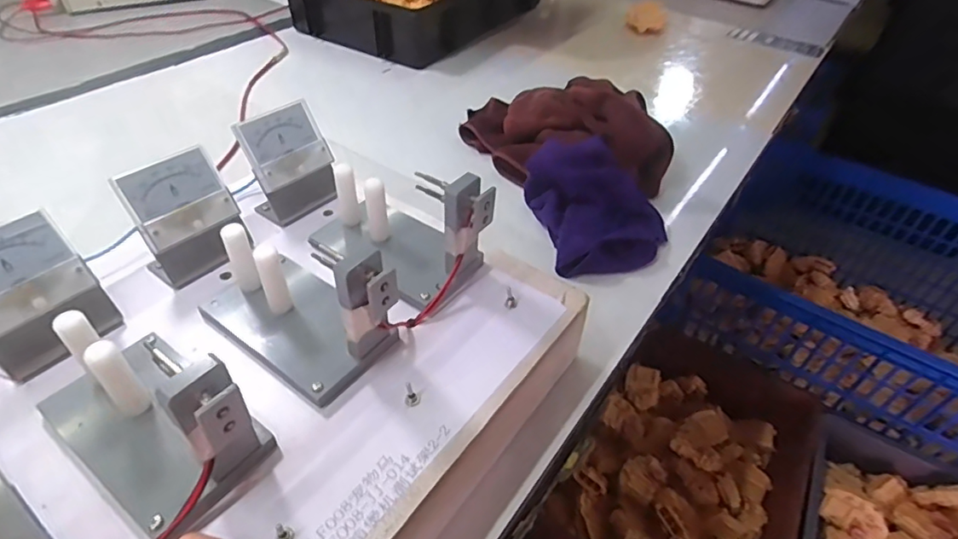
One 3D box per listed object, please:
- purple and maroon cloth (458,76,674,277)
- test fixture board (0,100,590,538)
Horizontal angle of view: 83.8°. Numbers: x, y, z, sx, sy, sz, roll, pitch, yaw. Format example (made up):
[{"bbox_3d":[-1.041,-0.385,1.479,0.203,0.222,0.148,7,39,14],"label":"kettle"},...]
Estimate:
[{"bbox_3d":[0.100,-0.147,0.602,0.164,0.099,0.333,-14,46,-18],"label":"purple and maroon cloth"},{"bbox_3d":[-0.141,0.058,0.320,0.277,0.137,0.382,29,49,25],"label":"test fixture board"}]

